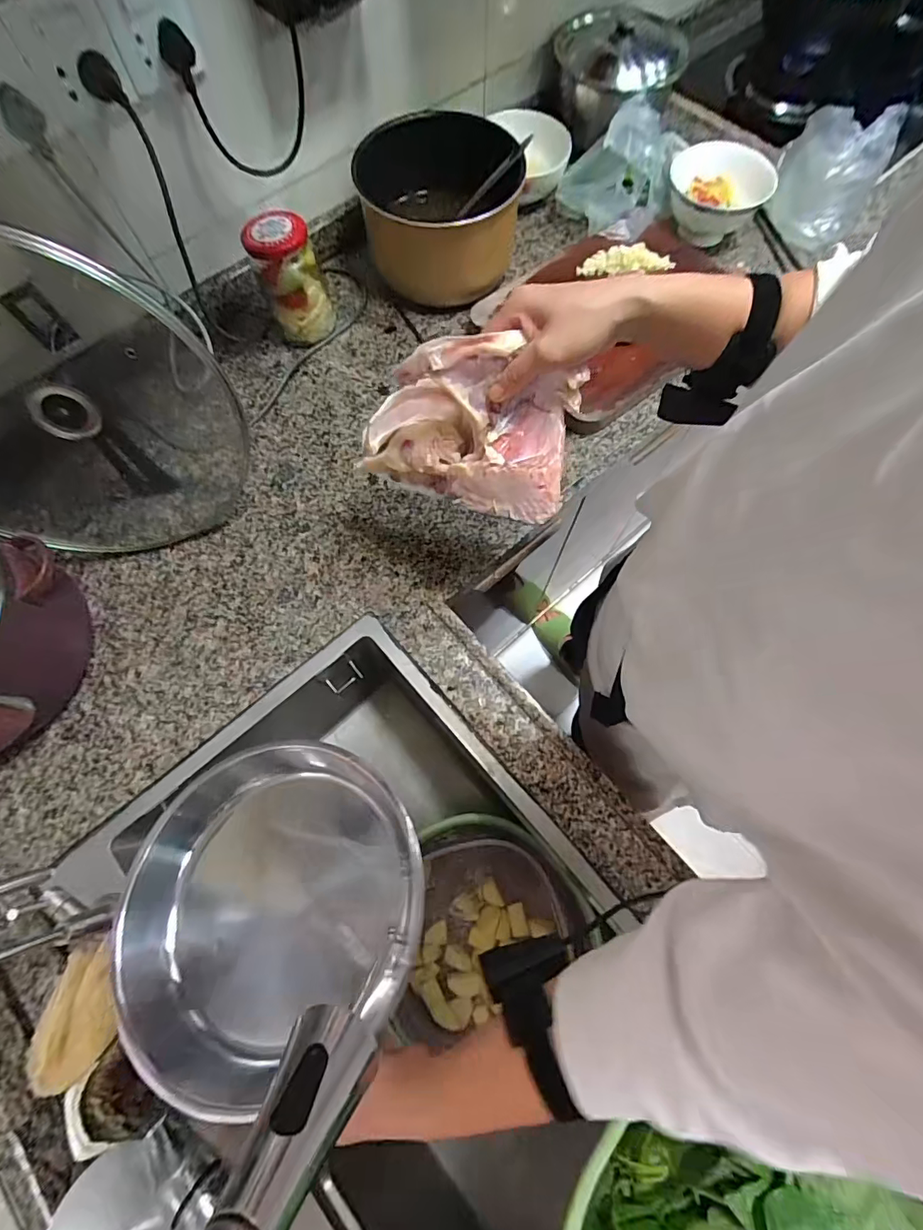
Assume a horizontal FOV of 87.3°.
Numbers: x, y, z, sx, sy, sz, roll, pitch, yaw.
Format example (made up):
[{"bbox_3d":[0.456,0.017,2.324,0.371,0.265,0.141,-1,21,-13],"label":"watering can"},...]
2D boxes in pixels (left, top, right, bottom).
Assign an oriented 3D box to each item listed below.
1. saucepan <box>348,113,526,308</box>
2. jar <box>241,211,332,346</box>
[{"bbox_3d":[-0.029,-0.604,0.727,0.227,0.152,0.255,-14,72,-4],"label":"saucepan"},{"bbox_3d":[-0.239,-0.471,0.686,0.083,0.144,0.080,0,72,1],"label":"jar"}]

